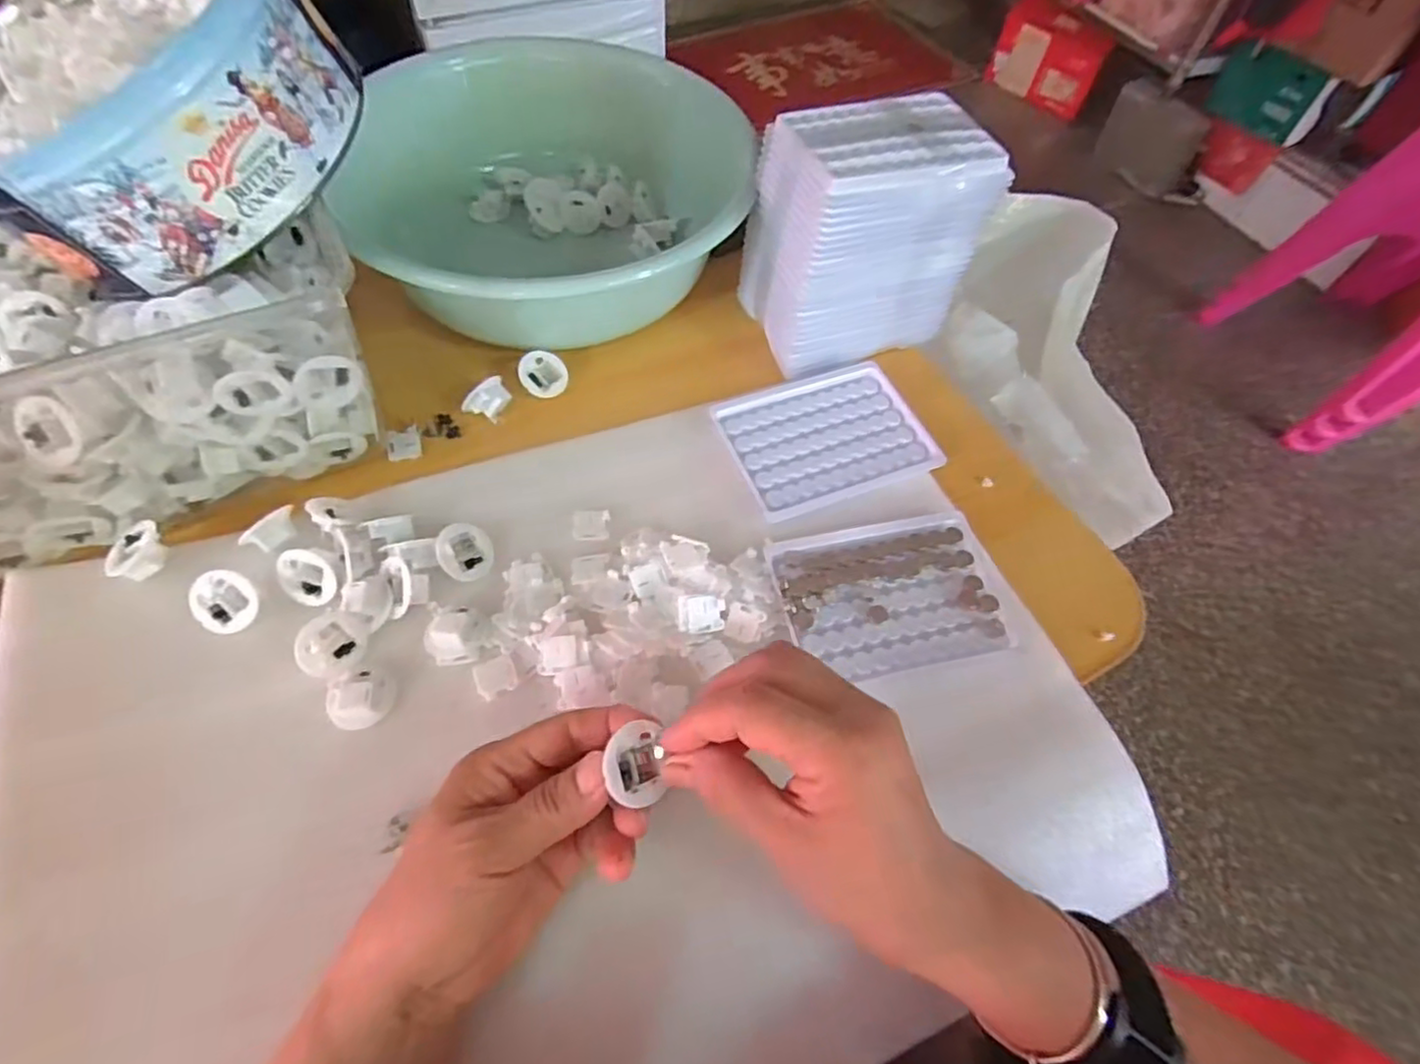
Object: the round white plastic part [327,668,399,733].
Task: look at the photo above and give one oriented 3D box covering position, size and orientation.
[{"bbox_3d":[-0.174,0.081,0.333,0.027,0.015,0.029,2,59,-3],"label":"round white plastic part"}]

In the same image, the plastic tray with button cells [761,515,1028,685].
[{"bbox_3d":[0.104,0.034,0.384,0.125,0.009,0.091,-10,61,-10],"label":"plastic tray with button cells"}]

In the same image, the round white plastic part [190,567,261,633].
[{"bbox_3d":[-0.253,0.036,0.347,0.033,0.014,0.029,30,62,13],"label":"round white plastic part"}]

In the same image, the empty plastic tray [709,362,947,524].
[{"bbox_3d":[0.076,-0.064,0.440,0.126,0.005,0.097,-19,63,-14],"label":"empty plastic tray"}]

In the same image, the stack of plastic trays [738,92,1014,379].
[{"bbox_3d":[0.104,-0.207,0.464,0.136,0.133,0.101,-19,63,-14],"label":"stack of plastic trays"}]

